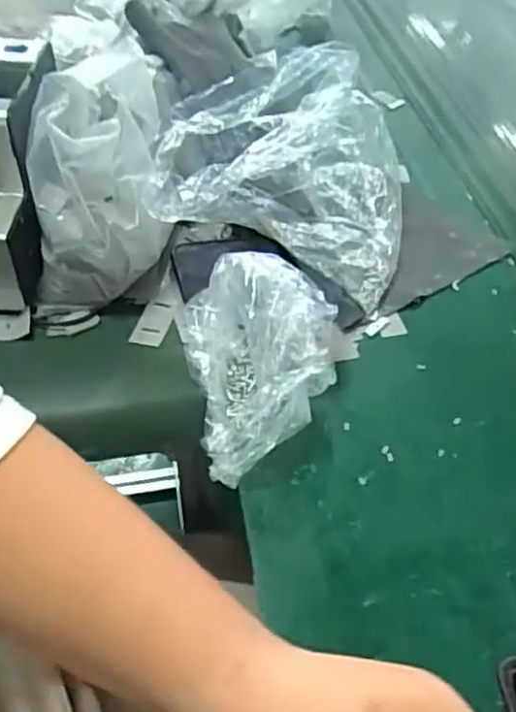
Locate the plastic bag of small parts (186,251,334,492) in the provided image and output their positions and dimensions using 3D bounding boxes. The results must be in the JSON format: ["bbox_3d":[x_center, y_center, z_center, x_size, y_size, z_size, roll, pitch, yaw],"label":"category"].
[{"bbox_3d":[0.005,0.001,0.502,0.104,0.075,0.154,-8,48,-10],"label":"plastic bag of small parts"}]

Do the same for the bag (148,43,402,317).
[{"bbox_3d":[0.031,-0.169,0.602,0.202,0.138,0.202,8,47,5],"label":"bag"}]

